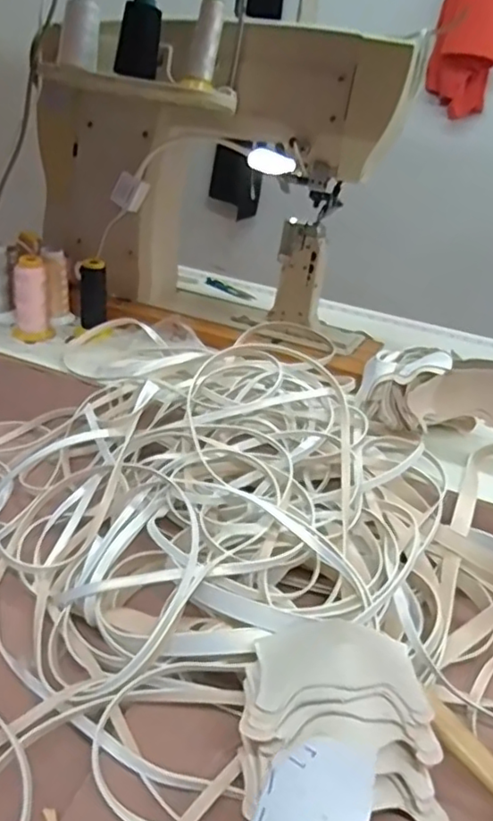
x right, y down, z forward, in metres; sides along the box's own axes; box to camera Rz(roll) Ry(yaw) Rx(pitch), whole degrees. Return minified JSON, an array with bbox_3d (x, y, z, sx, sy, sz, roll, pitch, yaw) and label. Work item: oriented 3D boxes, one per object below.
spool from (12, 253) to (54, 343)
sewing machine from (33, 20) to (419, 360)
[{"bbox_3d":[-0.326,-0.169,0.943,0.058,0.119,0.048,-3,32,-16],"label":"spool"},{"bbox_3d":[-0.069,-0.350,0.955,0.561,0.410,0.193,17,32,17],"label":"sewing machine"}]

